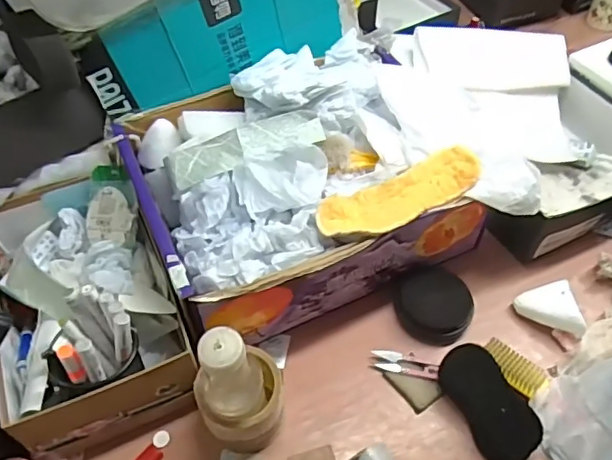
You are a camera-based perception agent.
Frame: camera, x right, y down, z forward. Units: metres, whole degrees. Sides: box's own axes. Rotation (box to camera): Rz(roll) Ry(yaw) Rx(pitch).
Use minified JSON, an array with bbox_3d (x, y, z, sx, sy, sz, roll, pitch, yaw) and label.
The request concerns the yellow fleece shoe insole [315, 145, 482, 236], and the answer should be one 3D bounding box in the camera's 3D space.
[{"bbox_3d":[0.107,-0.040,0.632,0.197,0.029,0.066,-23,55,-17],"label":"yellow fleece shoe insole"}]

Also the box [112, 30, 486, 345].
[{"bbox_3d":[-0.004,-0.068,0.719,0.394,0.155,0.322,-18,54,-14],"label":"box"}]

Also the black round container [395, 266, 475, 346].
[{"bbox_3d":[0.159,0.094,0.703,0.090,0.025,0.095,0,52,0],"label":"black round container"}]

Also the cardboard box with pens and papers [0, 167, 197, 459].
[{"bbox_3d":[-0.260,0.066,0.642,0.182,0.134,0.312,-22,55,-16],"label":"cardboard box with pens and papers"}]

